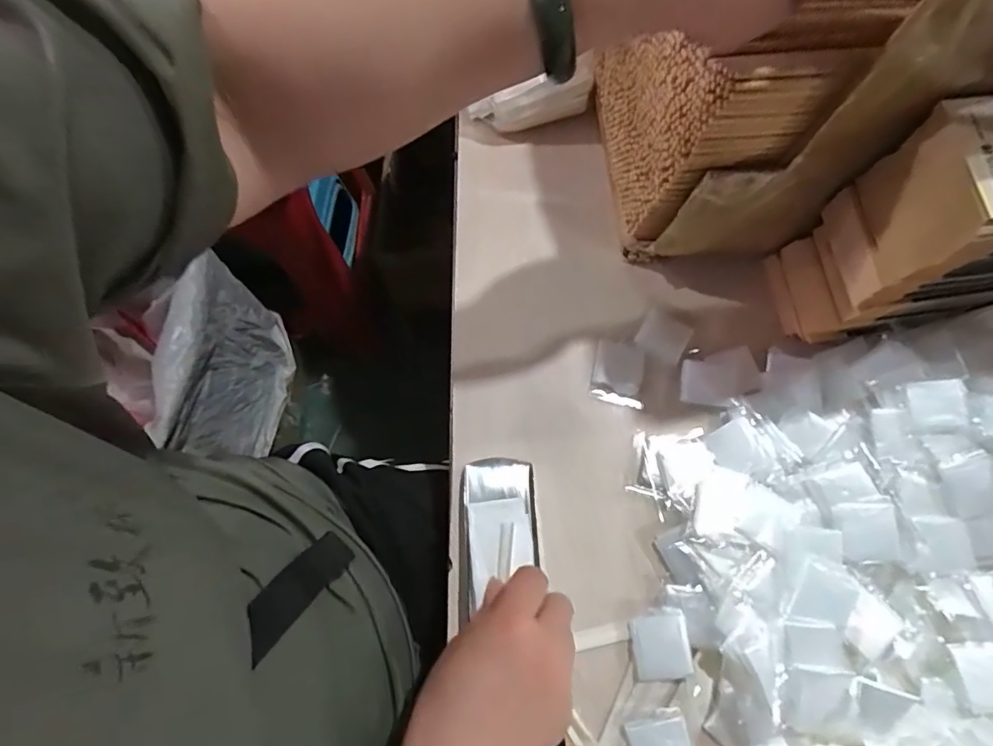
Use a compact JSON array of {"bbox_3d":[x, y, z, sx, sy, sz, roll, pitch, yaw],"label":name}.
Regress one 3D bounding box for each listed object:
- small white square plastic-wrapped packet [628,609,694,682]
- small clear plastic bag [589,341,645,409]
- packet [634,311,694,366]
[{"bbox_3d":[0.116,0.192,0.372,0.039,0.007,0.042,-5,70,-2],"label":"small white square plastic-wrapped packet"},{"bbox_3d":[0.104,0.000,0.446,0.042,0.004,0.053,13,71,5],"label":"small clear plastic bag"},{"bbox_3d":[0.145,-0.031,0.456,0.039,0.004,0.042,29,73,10],"label":"packet"}]

